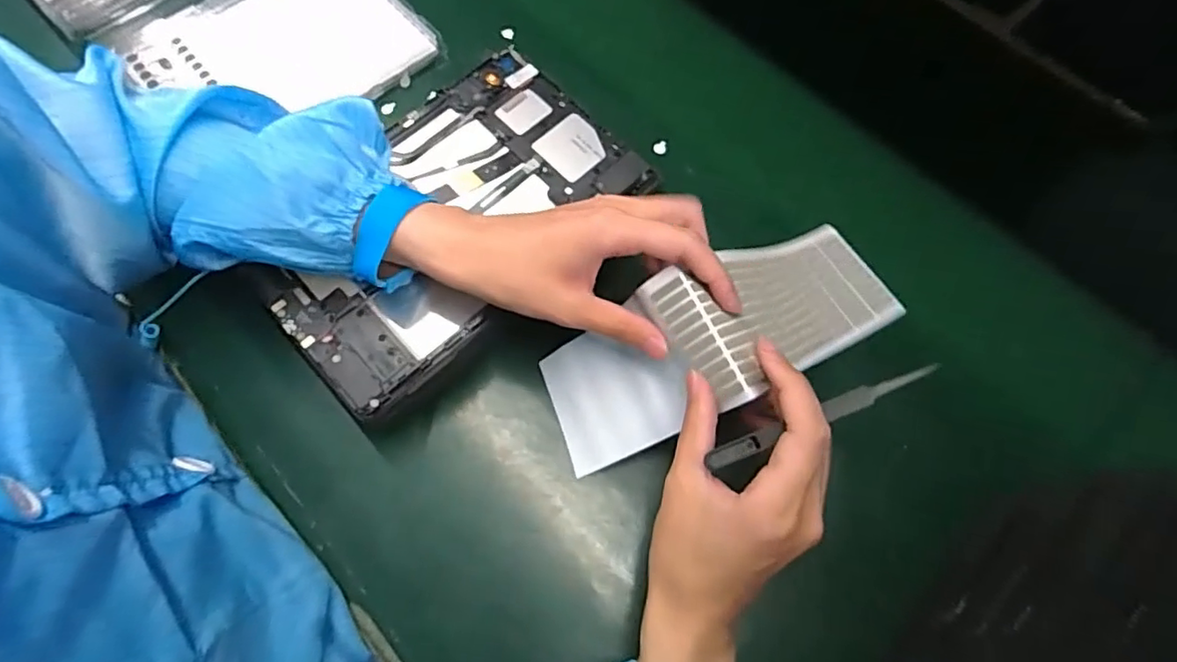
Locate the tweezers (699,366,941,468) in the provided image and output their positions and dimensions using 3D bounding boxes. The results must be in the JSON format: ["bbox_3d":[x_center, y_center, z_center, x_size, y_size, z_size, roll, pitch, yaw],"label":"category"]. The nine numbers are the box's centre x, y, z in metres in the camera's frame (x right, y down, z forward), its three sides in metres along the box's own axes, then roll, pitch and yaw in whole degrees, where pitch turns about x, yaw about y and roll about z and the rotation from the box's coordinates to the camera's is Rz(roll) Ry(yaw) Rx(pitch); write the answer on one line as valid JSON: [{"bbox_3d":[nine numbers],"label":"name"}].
[{"bbox_3d":[0.109,0.040,0.280,0.109,0.012,0.010,-26,67,12],"label":"tweezers"}]

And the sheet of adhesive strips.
[{"bbox_3d":[0.124,-0.017,0.381,0.198,0.034,0.083,-16,63,-42],"label":"sheet of adhesive strips"}]

